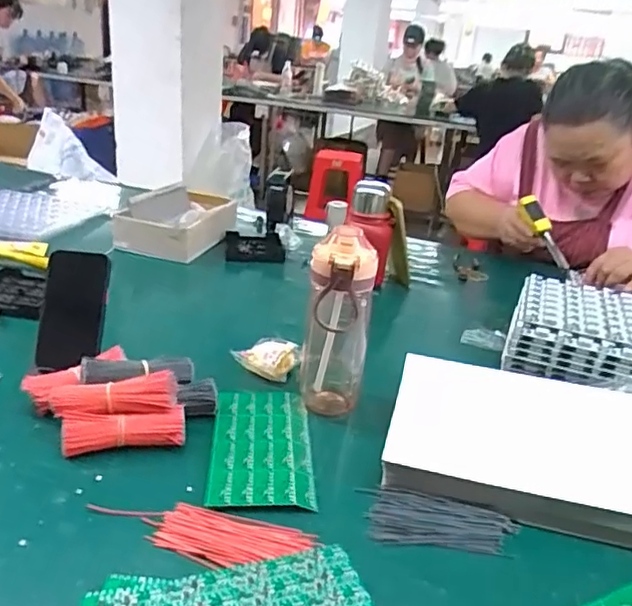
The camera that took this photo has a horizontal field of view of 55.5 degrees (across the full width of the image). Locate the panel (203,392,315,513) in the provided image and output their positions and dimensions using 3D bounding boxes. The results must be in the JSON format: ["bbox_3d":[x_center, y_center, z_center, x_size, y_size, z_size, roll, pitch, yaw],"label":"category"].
[{"bbox_3d":[-0.057,0.152,0.646,0.106,0.011,0.184,5,25,-7],"label":"panel"}]

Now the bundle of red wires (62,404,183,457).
[{"bbox_3d":[-0.196,0.132,0.619,0.120,0.036,0.027,-4,26,-17],"label":"bundle of red wires"}]

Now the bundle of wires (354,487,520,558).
[{"bbox_3d":[0.116,0.203,0.562,0.139,0.009,0.063,5,25,2],"label":"bundle of wires"}]

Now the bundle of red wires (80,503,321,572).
[{"bbox_3d":[-0.099,0.201,0.521,0.194,0.006,0.058,6,25,5],"label":"bundle of red wires"}]

